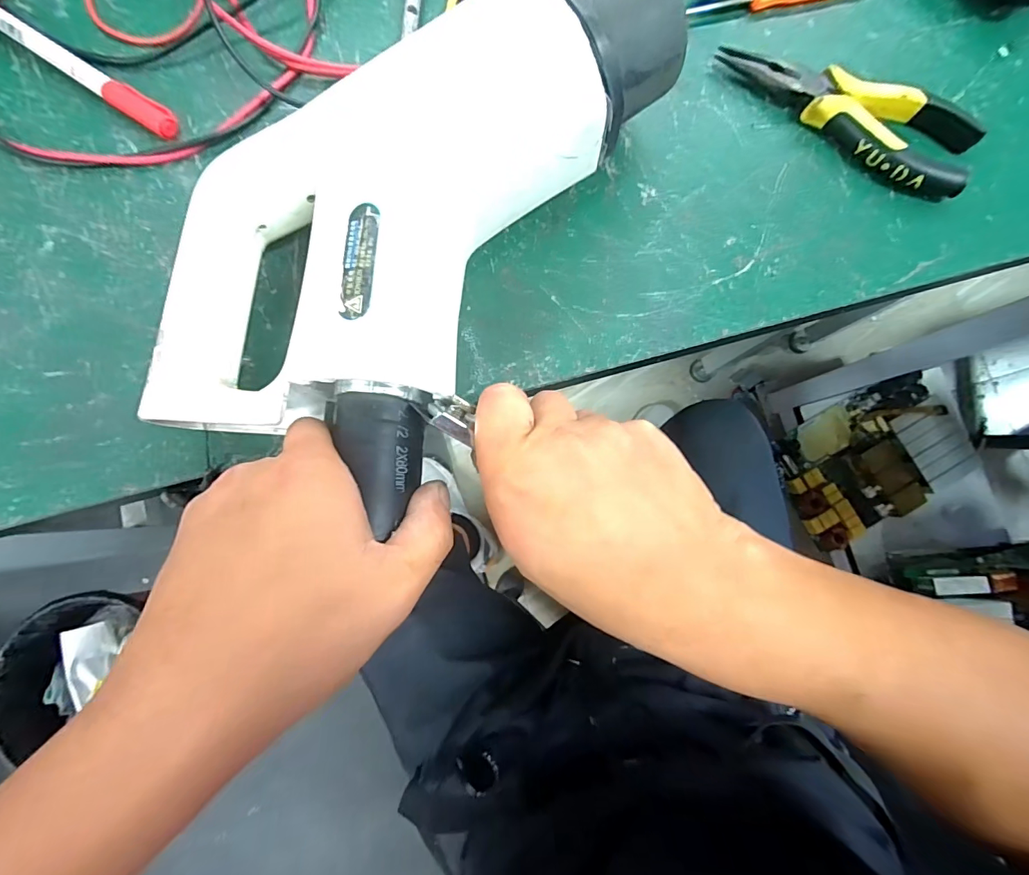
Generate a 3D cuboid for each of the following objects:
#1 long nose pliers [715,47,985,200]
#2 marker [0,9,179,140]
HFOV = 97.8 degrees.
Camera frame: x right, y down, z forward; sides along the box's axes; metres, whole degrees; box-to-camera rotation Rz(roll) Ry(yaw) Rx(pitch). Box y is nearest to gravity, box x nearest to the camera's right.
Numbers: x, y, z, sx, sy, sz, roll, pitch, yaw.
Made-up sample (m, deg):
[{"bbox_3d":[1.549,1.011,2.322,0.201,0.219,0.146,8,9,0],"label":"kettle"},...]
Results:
[{"bbox_3d":[0.195,-0.194,0.263,0.152,0.018,0.050,31,82,3],"label":"long nose pliers"},{"bbox_3d":[-0.249,-0.208,0.251,0.138,0.015,0.015,31,82,3],"label":"marker"}]

